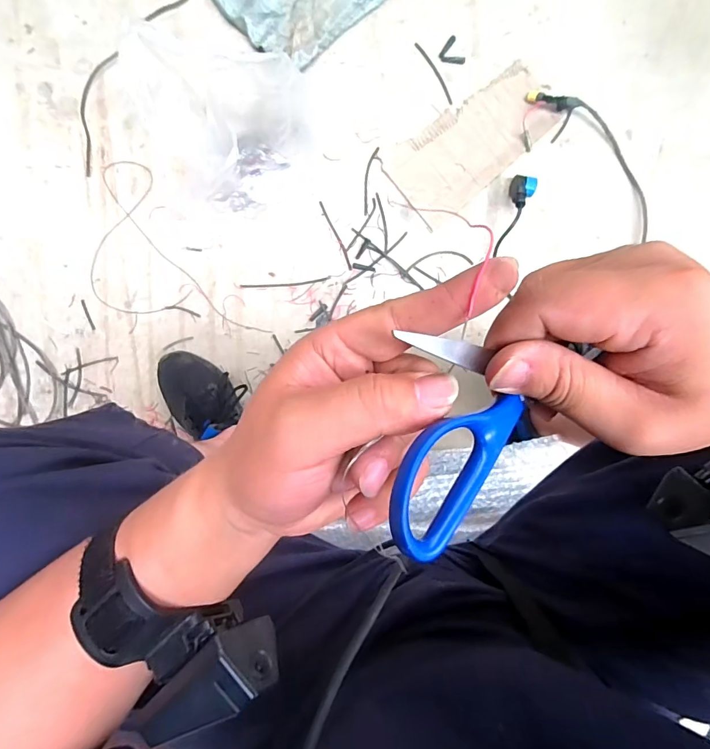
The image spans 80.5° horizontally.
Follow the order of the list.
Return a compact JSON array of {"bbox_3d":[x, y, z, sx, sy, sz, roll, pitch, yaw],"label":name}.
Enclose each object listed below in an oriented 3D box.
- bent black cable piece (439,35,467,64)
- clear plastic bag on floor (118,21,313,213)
[{"bbox_3d":[0.161,-0.540,0.704,0.039,0.005,0.046,-28,96,-2],"label":"bent black cable piece"},{"bbox_3d":[-0.168,-0.345,0.598,0.213,0.200,0.188,-2,94,-4],"label":"clear plastic bag on floor"}]

